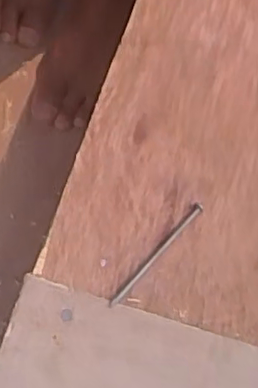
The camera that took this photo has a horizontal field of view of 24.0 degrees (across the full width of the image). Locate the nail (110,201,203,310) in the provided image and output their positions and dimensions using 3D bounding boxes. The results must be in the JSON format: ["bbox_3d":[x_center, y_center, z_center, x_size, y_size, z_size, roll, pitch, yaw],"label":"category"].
[{"bbox_3d":[0.015,0.034,0.339,0.005,0.004,0.075,41,78,11],"label":"nail"}]

